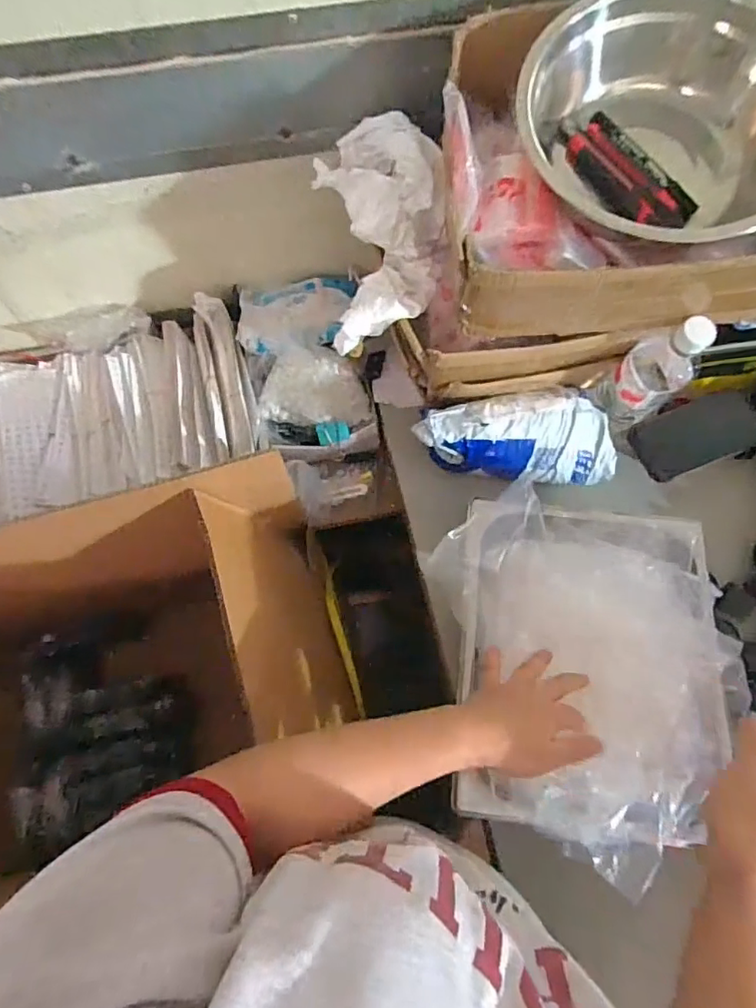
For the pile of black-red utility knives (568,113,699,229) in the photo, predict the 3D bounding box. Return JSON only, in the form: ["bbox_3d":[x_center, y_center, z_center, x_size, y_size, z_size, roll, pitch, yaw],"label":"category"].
[{"bbox_3d":[0.234,-0.304,0.507,0.051,0.024,0.134,-33,70,-13],"label":"pile of black-red utility knives"}]

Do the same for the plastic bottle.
[{"bbox_3d":[0.307,-0.144,0.626,0.078,0.202,0.076,26,70,11],"label":"plastic bottle"}]

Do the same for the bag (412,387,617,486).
[{"bbox_3d":[0.167,-0.077,0.673,0.264,0.106,0.091,2,66,-16],"label":"bag"}]

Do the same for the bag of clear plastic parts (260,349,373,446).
[{"bbox_3d":[-0.083,-0.142,0.738,0.147,0.084,0.116,8,67,4],"label":"bag of clear plastic parts"}]

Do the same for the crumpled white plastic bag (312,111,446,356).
[{"bbox_3d":[0.001,-0.296,0.587,0.133,0.086,0.243,-1,92,0],"label":"crumpled white plastic bag"}]

